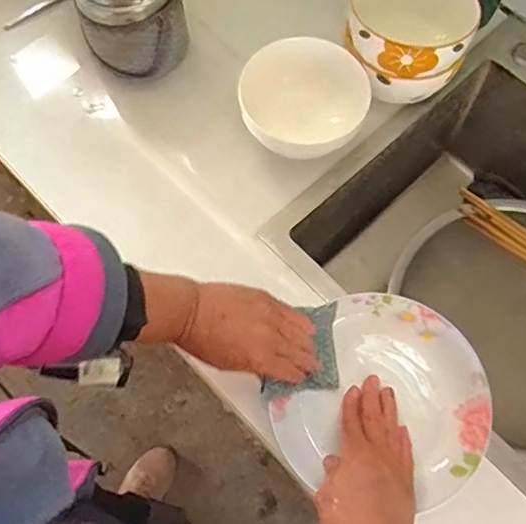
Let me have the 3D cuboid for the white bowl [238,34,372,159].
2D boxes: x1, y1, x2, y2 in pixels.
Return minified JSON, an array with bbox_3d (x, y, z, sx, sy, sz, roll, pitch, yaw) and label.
[{"bbox_3d":[0.043,-0.171,0.626,0.133,0.072,0.115,18,69,7],"label":"white bowl"}]

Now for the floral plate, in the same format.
[{"bbox_3d":[0.117,0.133,0.538,0.170,0.037,0.186,0,68,0],"label":"floral plate"}]

